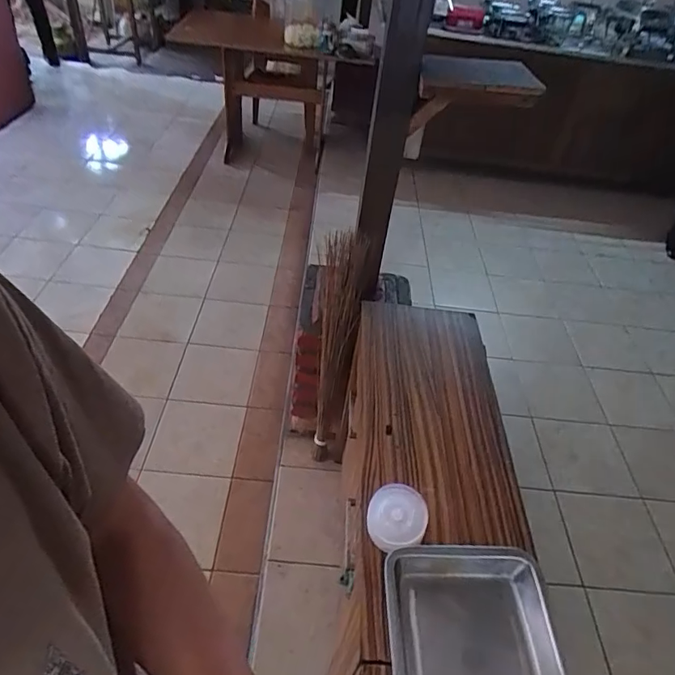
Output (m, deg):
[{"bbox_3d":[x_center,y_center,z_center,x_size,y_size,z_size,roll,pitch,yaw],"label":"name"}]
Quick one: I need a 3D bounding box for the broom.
[{"bbox_3d":[0.000,0.073,1.395,0.123,0.748,0.149,7,43,-1],"label":"broom"}]

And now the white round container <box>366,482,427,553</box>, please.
[{"bbox_3d":[0.094,0.287,0.793,0.094,0.029,0.095,0,43,-8],"label":"white round container"}]

